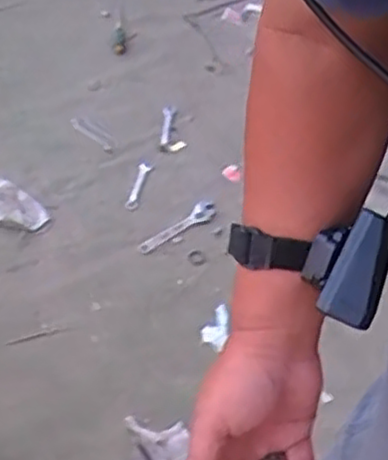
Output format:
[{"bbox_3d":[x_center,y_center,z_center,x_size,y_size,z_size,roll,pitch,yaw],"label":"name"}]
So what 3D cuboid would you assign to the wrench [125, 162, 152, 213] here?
[{"bbox_3d":[-0.118,-0.089,1.524,0.026,0.005,0.128,16,56,2],"label":"wrench"}]

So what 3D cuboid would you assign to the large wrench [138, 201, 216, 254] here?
[{"bbox_3d":[-0.030,-0.003,1.460,0.186,0.013,0.047,-35,57,-27],"label":"large wrench"}]

